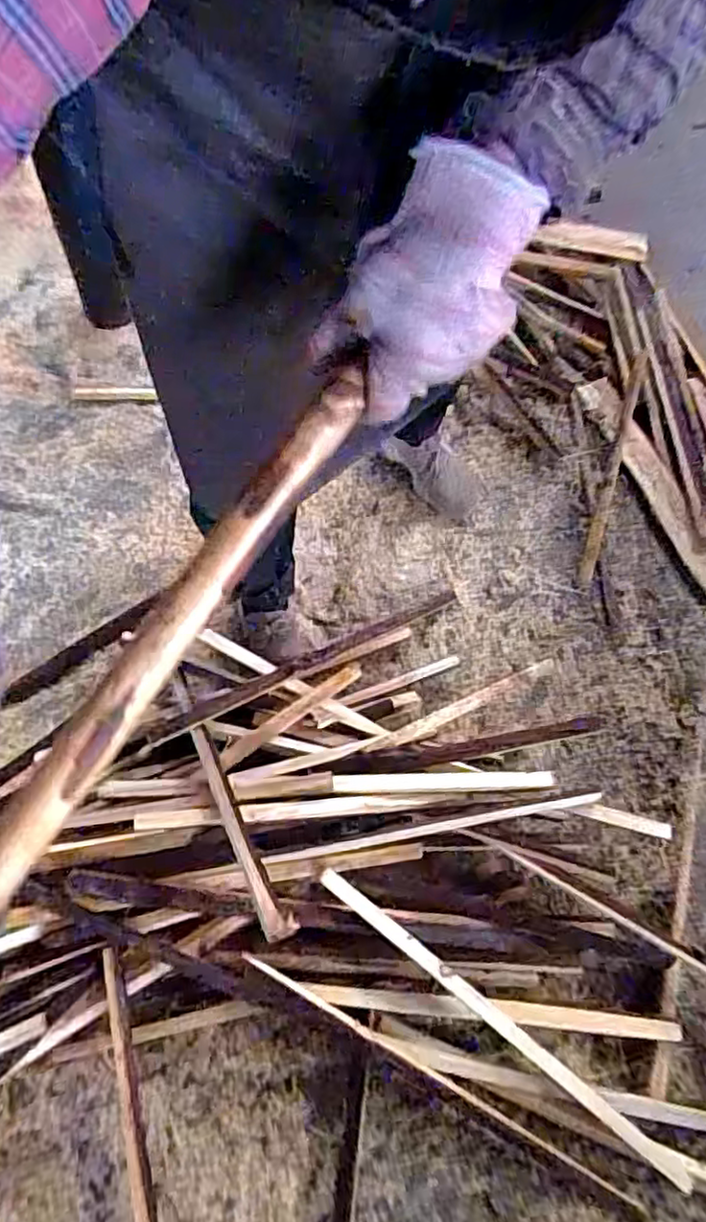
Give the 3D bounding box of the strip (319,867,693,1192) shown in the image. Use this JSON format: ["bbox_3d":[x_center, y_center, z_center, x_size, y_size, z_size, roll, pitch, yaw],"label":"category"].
[{"bbox_3d":[0.164,0.440,0.685,0.505,0.021,0.017,42,68,-3],"label":"strip"}]

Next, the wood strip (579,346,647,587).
[{"bbox_3d":[0.438,-0.252,1.090,0.022,0.013,0.499,20,65,6],"label":"wood strip"}]

